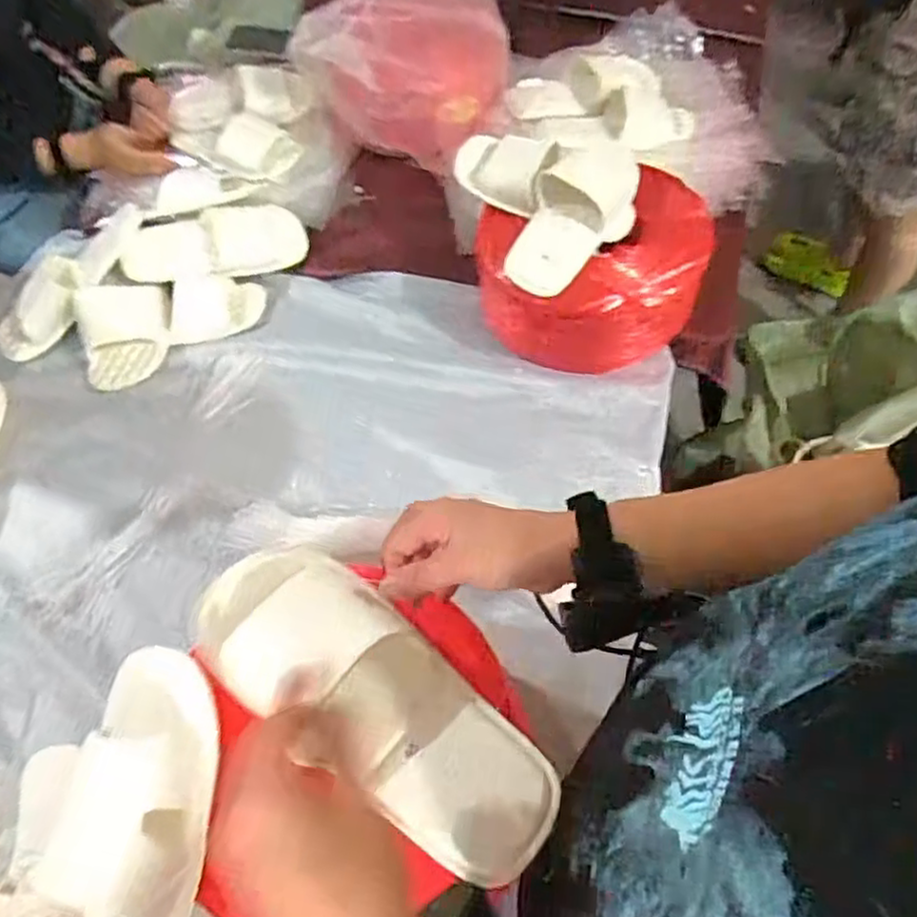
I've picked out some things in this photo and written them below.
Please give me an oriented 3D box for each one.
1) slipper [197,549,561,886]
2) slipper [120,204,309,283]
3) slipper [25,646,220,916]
[{"bbox_3d":[-0.057,0.154,0.471,0.271,0.049,0.109,36,63,13],"label":"slipper"},{"bbox_3d":[-0.369,-0.328,1.094,0.269,0.059,0.111,-5,60,0],"label":"slipper"},{"bbox_3d":[-0.197,0.264,0.439,0.080,0.075,0.267,5,93,7],"label":"slipper"}]

